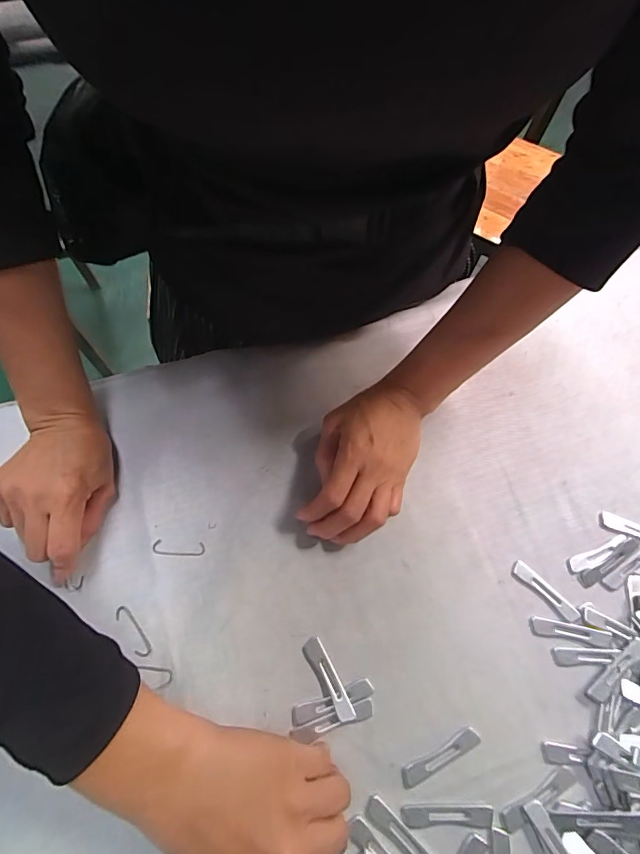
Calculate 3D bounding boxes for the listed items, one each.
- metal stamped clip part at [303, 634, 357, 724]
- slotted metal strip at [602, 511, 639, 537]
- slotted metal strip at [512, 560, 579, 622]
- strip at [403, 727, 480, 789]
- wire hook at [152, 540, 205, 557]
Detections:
[{"bbox_3d":[0.006,0.179,0.304,0.014,0.004,0.057,-28,71,-13],"label":"metal stamped clip part"},{"bbox_3d":[0.267,0.087,0.352,0.063,0.008,0.015,22,68,7],"label":"slotted metal strip"},{"bbox_3d":[0.176,0.129,0.333,0.055,0.004,0.013,41,71,14],"label":"slotted metal strip"},{"bbox_3d":[0.082,0.225,0.290,0.060,0.004,0.013,-23,70,-12],"label":"strip"},{"bbox_3d":[-0.112,0.096,0.338,0.040,0.004,0.011,4,67,-1],"label":"wire hook"}]

